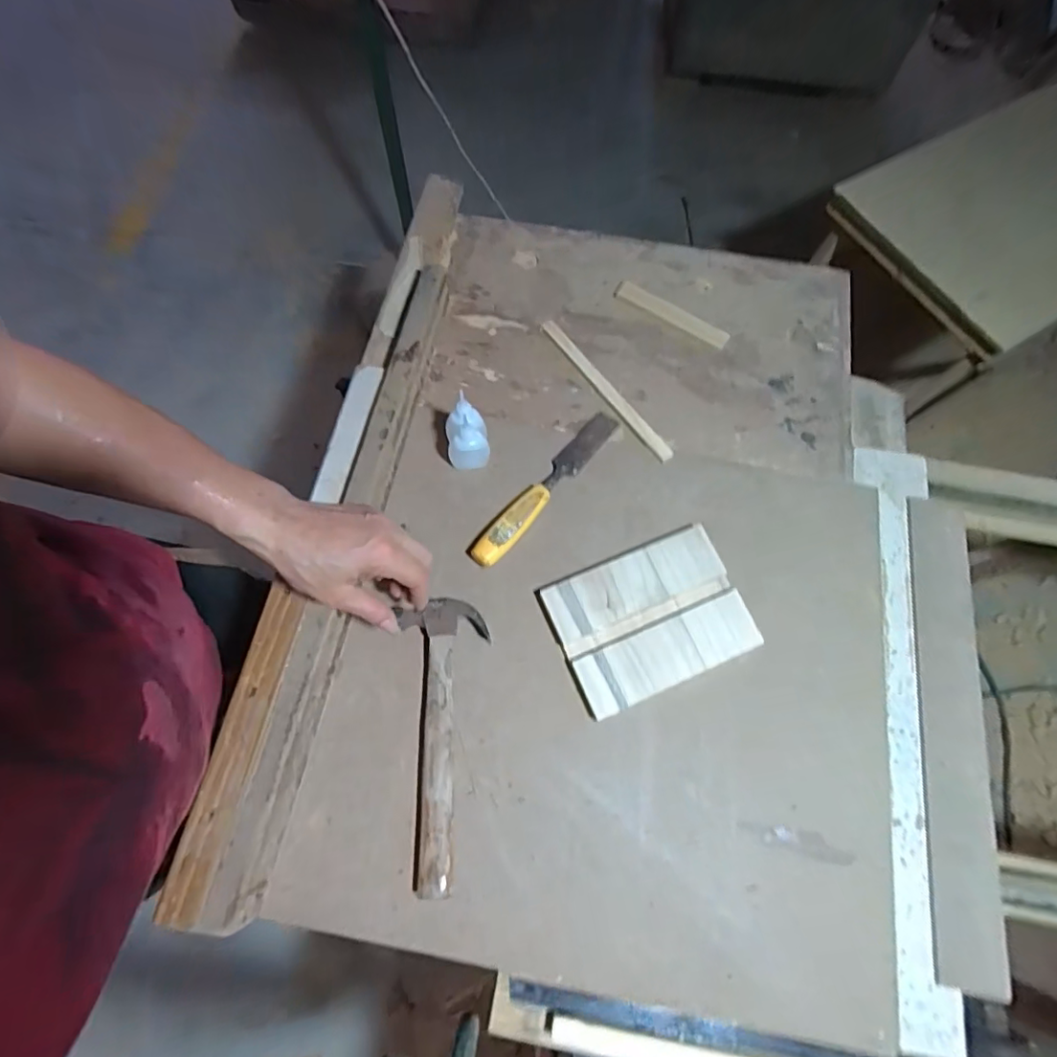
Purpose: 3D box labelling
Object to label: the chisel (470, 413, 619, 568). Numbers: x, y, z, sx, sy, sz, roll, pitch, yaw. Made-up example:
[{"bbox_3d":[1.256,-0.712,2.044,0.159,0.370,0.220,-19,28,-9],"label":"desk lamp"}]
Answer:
[{"bbox_3d":[0.023,-0.051,0.615,0.032,0.019,0.240,38,71,11],"label":"chisel"}]

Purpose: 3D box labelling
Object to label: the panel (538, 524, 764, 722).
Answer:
[{"bbox_3d":[0.126,0.093,0.568,0.189,0.020,0.137,-21,71,-11],"label":"panel"}]

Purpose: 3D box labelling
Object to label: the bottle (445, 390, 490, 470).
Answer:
[{"bbox_3d":[-0.067,-0.103,0.599,0.045,0.090,0.042,-7,69,-6],"label":"bottle"}]

